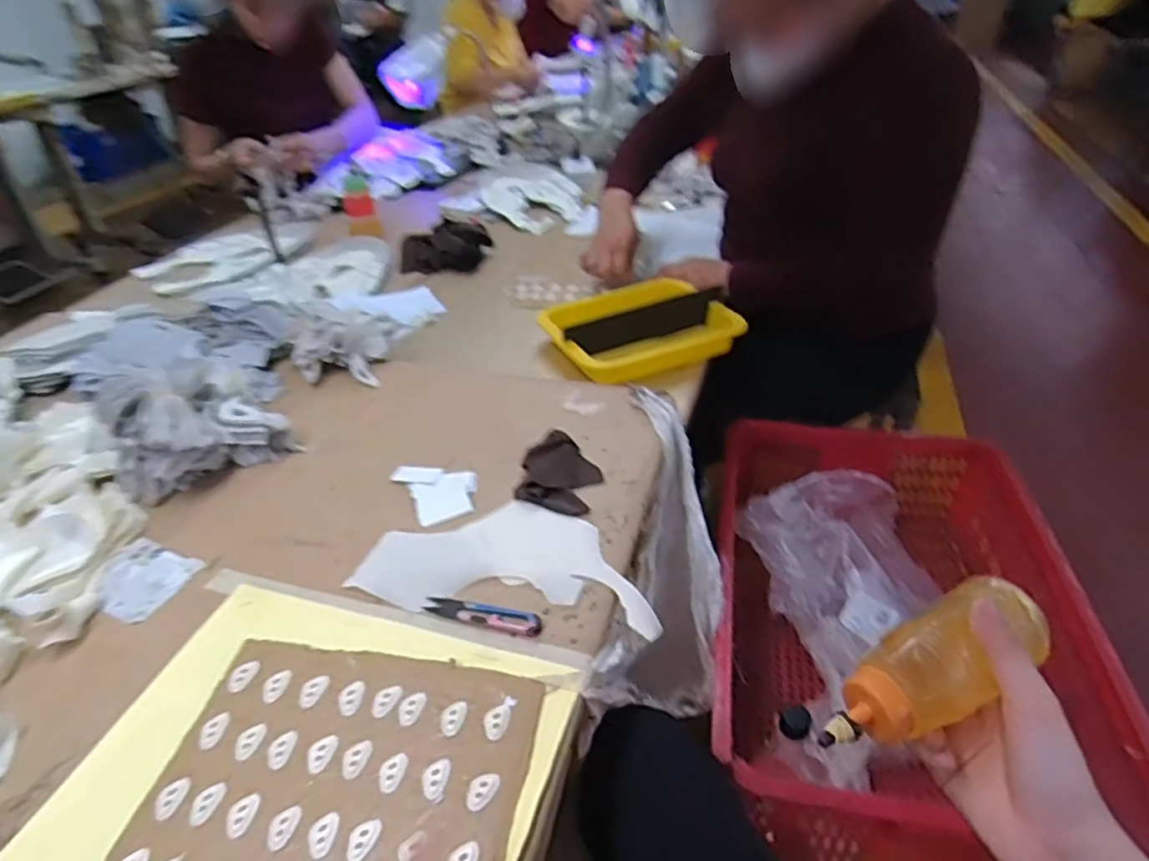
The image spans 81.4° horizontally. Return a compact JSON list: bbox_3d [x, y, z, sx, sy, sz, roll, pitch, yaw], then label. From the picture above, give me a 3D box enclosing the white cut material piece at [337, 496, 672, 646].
[{"bbox_3d":[-0.053,0.114,0.597,0.260,0.005,0.125,7,38,10],"label":"white cut material piece"}]

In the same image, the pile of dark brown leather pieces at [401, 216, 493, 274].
[{"bbox_3d":[-0.235,-0.337,1.215,0.159,0.062,0.104,2,37,2],"label":"pile of dark brown leather pieces"}]

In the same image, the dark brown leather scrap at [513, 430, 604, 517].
[{"bbox_3d":[-0.015,0.040,0.681,0.081,0.014,0.103,12,38,15],"label":"dark brown leather scrap"}]

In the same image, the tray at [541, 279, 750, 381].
[{"bbox_3d":[0.096,-0.143,0.956,0.263,0.062,0.160,-12,39,-16],"label":"tray"}]

